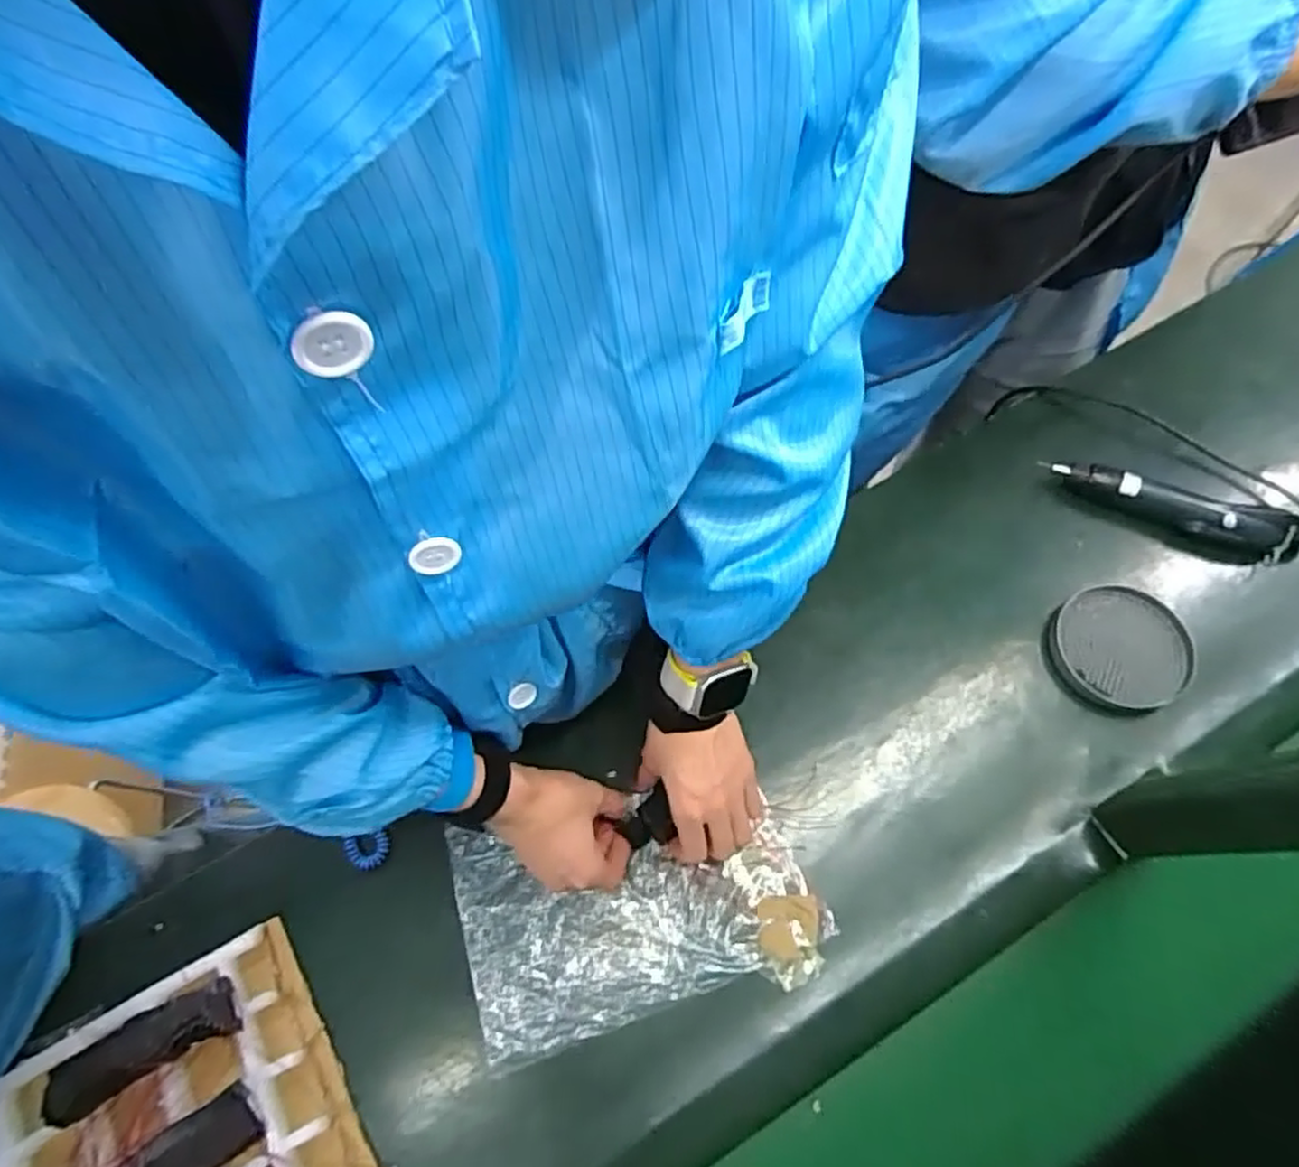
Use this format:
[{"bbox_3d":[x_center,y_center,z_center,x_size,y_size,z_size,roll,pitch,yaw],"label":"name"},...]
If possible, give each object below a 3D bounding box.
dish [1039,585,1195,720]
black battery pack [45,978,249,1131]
[{"bbox_3d":[0.423,0.057,0.652,0.130,0.018,0.113,-31,69,-12],"label":"dish"},{"bbox_3d":[-0.372,0.344,0.535,0.131,0.032,0.042,-27,69,-10],"label":"black battery pack"}]

